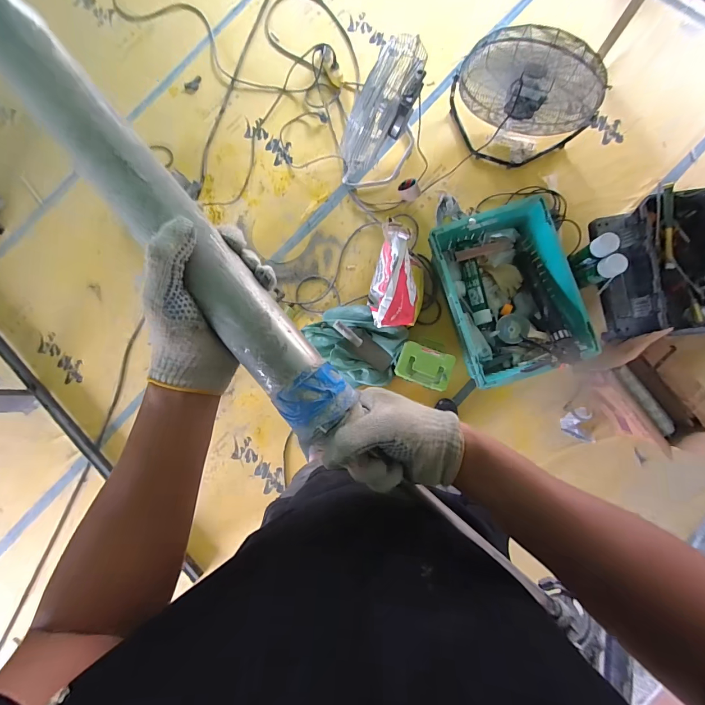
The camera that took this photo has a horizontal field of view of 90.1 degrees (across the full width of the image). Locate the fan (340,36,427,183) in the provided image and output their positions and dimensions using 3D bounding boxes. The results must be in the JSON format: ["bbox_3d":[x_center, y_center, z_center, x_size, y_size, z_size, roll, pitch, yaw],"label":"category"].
[{"bbox_3d":[0.119,-0.844,1.326,0.205,0.399,0.414,31,88,6],"label":"fan"}]

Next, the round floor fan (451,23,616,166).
[{"bbox_3d":[0.612,-0.910,1.272,0.506,0.436,0.188,16,87,6],"label":"round floor fan"}]

